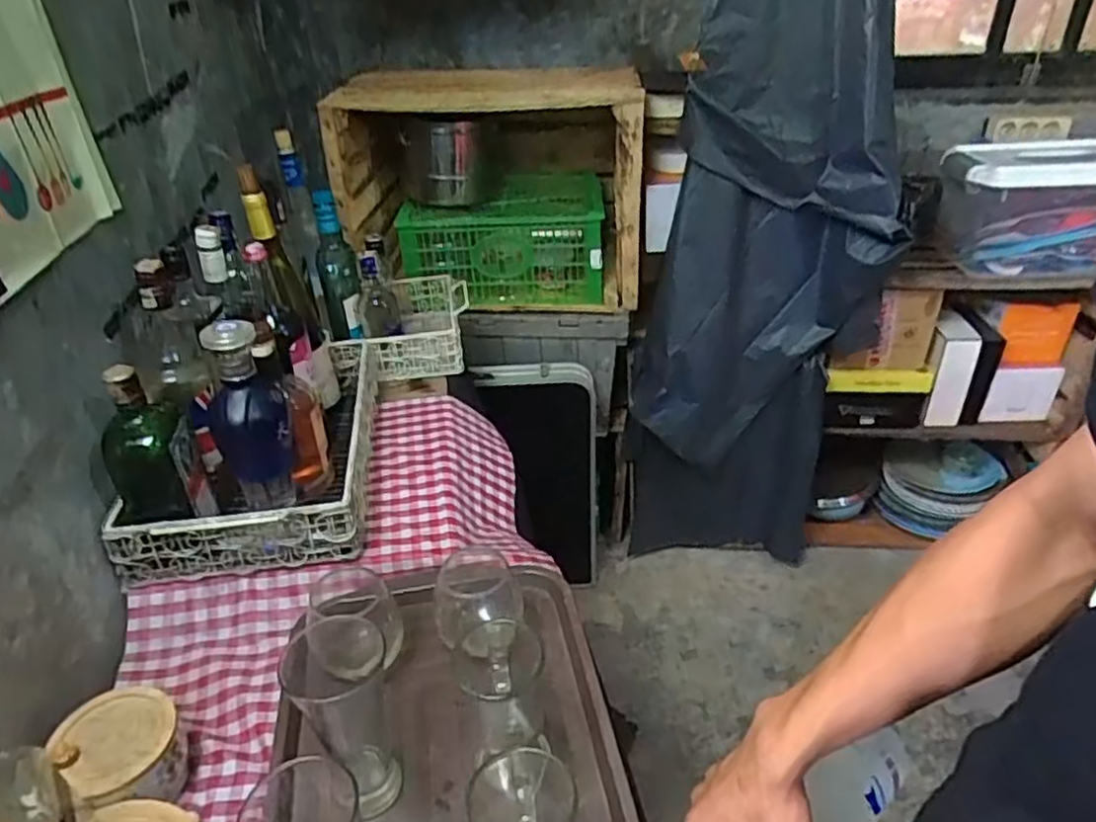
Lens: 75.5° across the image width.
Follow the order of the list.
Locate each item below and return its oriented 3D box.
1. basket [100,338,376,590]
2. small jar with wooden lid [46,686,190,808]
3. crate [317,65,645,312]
[{"bbox_3d":[-0.361,0.045,0.910,0.251,0.085,0.401,-6,32,-7],"label":"basket"},{"bbox_3d":[-0.355,0.294,0.602,0.097,0.068,0.085,25,41,37],"label":"small jar with wooden lid"},{"bbox_3d":[-0.104,-0.459,1.462,0.587,0.411,0.363,3,32,8],"label":"crate"}]

